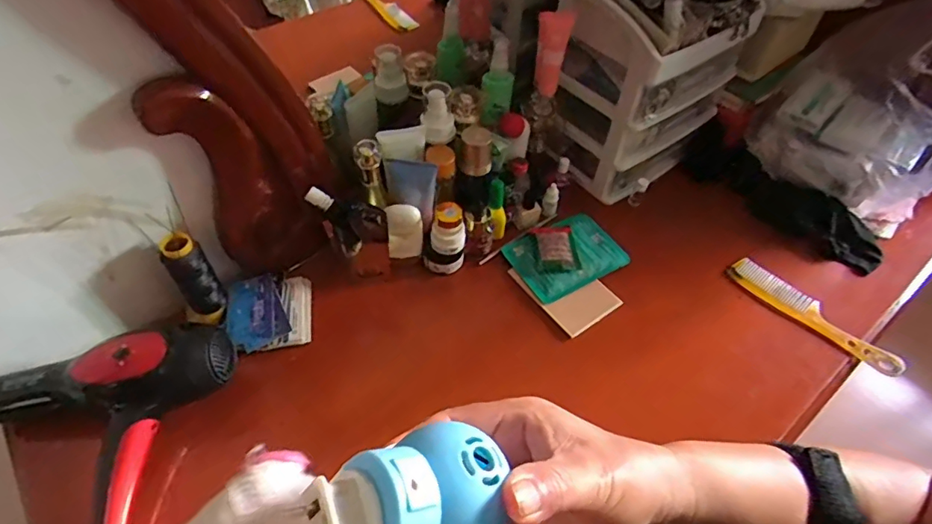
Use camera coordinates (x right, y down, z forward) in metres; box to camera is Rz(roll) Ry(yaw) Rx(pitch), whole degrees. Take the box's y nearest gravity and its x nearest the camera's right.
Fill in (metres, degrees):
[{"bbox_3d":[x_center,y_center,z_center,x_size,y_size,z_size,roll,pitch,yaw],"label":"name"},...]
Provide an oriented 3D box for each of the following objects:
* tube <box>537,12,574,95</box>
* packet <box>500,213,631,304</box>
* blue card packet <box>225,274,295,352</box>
[{"bbox_3d":[0.104,-0.259,0.630,0.022,0.100,0.048,-9,53,-9],"label":"tube"},{"bbox_3d":[0.133,-0.013,0.684,0.143,0.013,0.102,-26,57,-21],"label":"packet"},{"bbox_3d":[-0.246,0.057,0.600,0.063,0.009,0.092,-23,56,-19],"label":"blue card packet"}]

